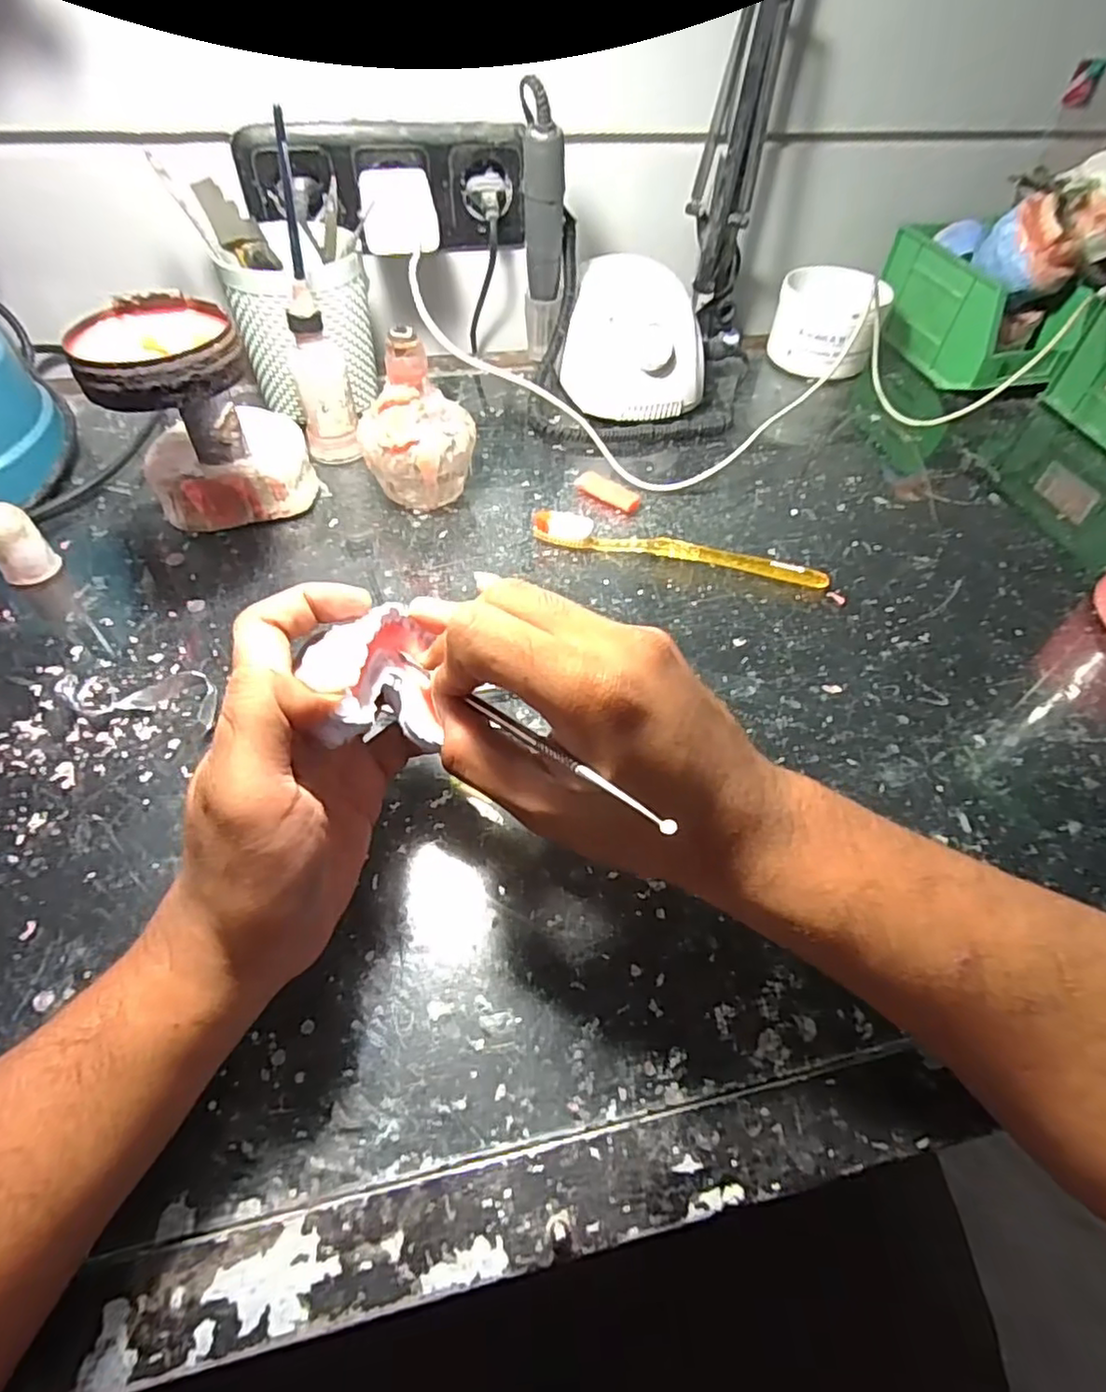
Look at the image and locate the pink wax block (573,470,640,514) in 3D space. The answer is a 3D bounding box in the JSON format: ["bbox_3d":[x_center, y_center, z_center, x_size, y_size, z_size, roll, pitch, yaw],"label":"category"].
[{"bbox_3d":[0.038,-0.145,0.464,0.050,0.011,0.017,31,57,19],"label":"pink wax block"}]

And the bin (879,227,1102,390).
[{"bbox_3d":[0.378,-0.348,0.591,0.107,0.078,0.172,-10,54,-11],"label":"bin"}]

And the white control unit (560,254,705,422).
[{"bbox_3d":[0.067,-0.286,0.530,0.113,0.079,0.123,6,53,1],"label":"white control unit"}]

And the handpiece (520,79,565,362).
[{"bbox_3d":[-0.007,-0.331,0.472,0.029,0.164,0.024,6,53,1],"label":"handpiece"}]

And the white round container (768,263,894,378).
[{"bbox_3d":[0.243,-0.332,0.582,0.092,0.073,0.086,18,54,10],"label":"white round container"}]

